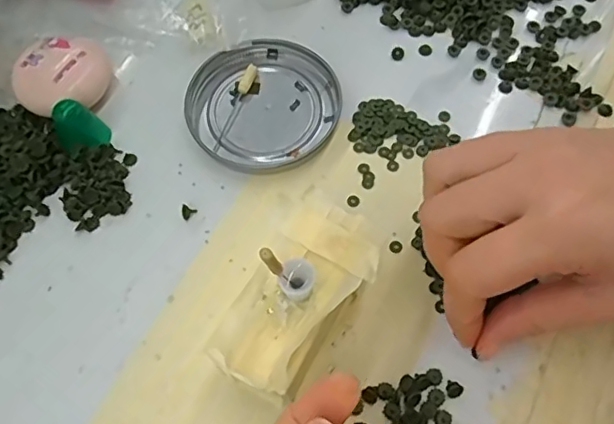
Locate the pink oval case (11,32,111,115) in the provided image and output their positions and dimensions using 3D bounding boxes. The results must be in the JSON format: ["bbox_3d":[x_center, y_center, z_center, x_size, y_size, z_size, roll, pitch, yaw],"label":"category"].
[{"bbox_3d":[-0.128,-0.070,0.294,0.047,0.020,0.038,-11,66,-4],"label":"pink oval case"}]

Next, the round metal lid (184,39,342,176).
[{"bbox_3d":[-0.022,-0.057,0.293,0.080,0.011,0.071,-24,67,-10],"label":"round metal lid"}]

